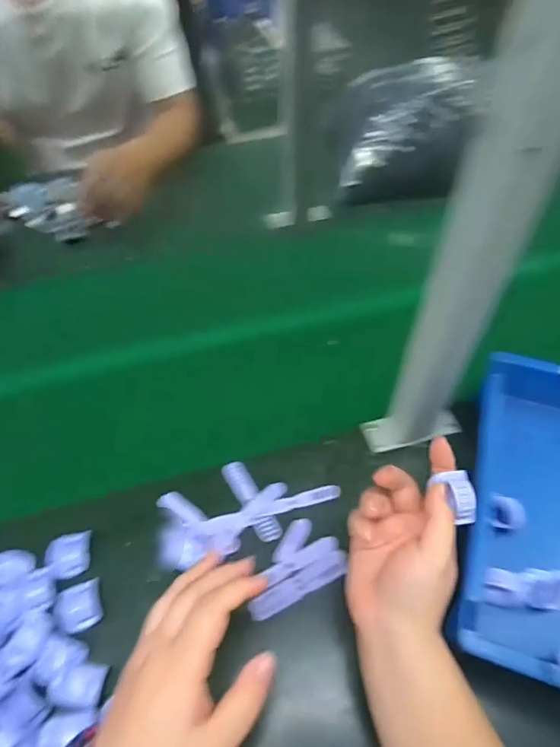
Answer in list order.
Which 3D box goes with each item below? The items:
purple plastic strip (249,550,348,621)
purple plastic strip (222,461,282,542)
[{"bbox_3d":[0.019,0.194,0.428,0.097,0.006,0.021,-24,55,-16],"label":"purple plastic strip"},{"bbox_3d":[-0.030,0.129,0.482,0.023,0.007,0.097,-26,55,-17],"label":"purple plastic strip"}]

